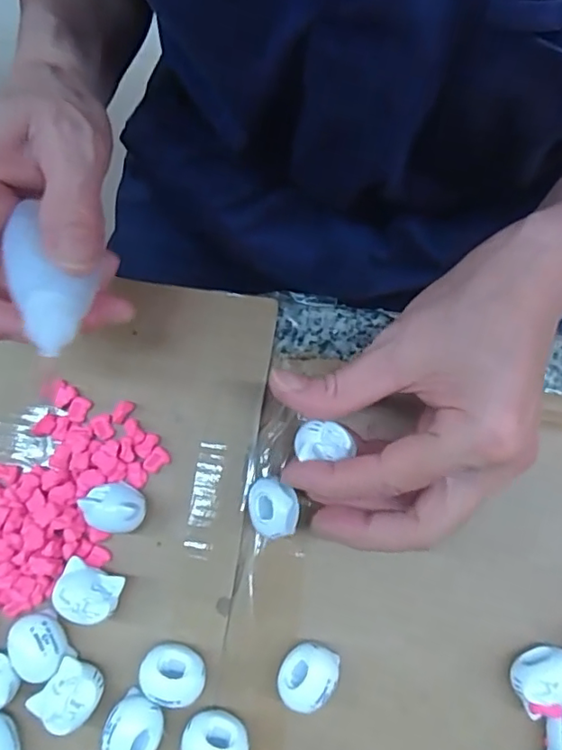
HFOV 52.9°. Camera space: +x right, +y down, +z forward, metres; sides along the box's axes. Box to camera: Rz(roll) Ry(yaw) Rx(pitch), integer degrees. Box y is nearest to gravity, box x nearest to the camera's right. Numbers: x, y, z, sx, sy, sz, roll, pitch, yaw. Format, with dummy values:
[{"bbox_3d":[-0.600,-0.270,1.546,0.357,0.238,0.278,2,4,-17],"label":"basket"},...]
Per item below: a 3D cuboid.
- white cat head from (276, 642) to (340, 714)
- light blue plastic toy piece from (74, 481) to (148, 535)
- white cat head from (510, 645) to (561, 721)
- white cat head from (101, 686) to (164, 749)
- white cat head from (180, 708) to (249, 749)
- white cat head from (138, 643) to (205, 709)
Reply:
[{"bbox_3d":[0.011,0.123,0.233,0.021,0.019,0.026,29,79,7],"label":"white cat head"},{"bbox_3d":[-0.071,0.057,0.243,0.026,0.017,0.020,0,77,1],"label":"light blue plastic toy piece"},{"bbox_3d":[0.107,0.125,0.231,0.026,0.017,0.023,-33,79,-6],"label":"white cat head"},{"bbox_3d":[-0.059,0.142,0.227,0.022,0.018,0.025,32,80,8],"label":"white cat head"},{"bbox_3d":[-0.026,0.146,0.227,0.026,0.018,0.020,17,78,5],"label":"white cat head"},{"bbox_3d":[-0.044,0.122,0.232,0.025,0.017,0.021,7,78,2],"label":"white cat head"}]

